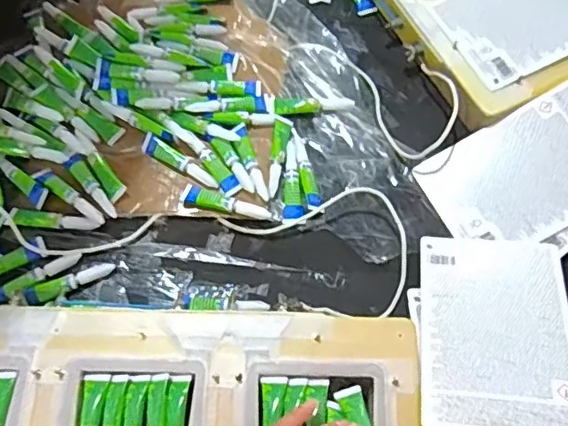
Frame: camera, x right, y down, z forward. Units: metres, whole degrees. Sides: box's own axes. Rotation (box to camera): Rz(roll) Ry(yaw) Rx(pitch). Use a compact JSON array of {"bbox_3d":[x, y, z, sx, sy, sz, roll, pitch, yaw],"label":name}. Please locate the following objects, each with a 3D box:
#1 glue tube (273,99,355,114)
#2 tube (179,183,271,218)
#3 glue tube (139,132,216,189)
[{"bbox_3d":[0.030,-0.106,0.568,0.076,0.008,0.016,-6,66,-2],"label":"glue tube"},{"bbox_3d":[-0.052,-0.007,0.524,0.079,0.010,0.018,16,67,8],"label":"tube"},{"bbox_3d":[-0.096,-0.048,0.537,0.079,0.014,0.017,29,69,13],"label":"glue tube"}]

